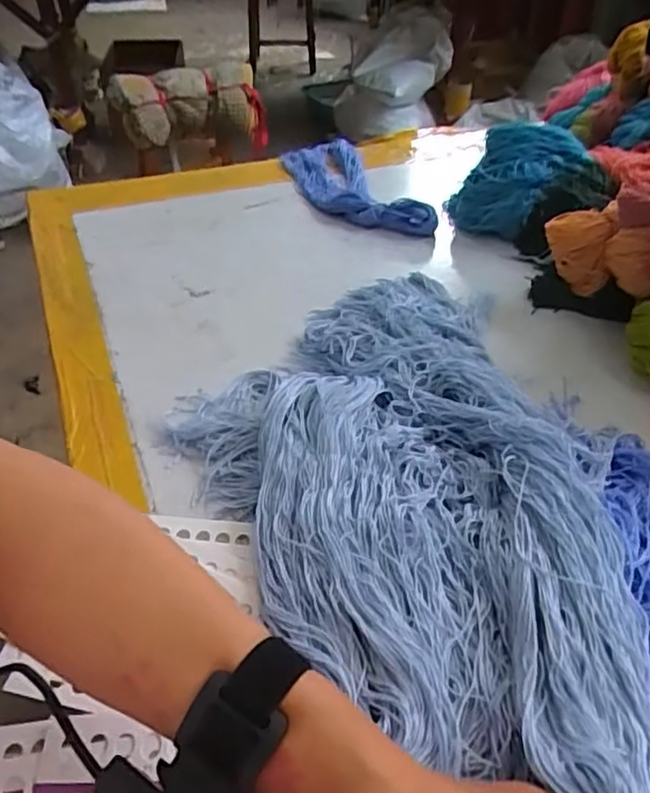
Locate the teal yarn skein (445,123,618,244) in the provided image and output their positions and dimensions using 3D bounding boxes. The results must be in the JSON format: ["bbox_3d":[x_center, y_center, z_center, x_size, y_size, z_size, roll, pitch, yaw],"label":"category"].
[{"bbox_3d":[0.235,-0.244,0.749,0.171,0.109,0.094,10,42,9],"label":"teal yarn skein"}]

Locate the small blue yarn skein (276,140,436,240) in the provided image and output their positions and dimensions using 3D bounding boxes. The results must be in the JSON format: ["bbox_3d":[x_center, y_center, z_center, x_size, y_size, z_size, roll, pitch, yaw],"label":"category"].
[{"bbox_3d":[0.033,-0.272,0.830,0.102,0.036,0.287,-16,45,-18],"label":"small blue yarn skein"}]

